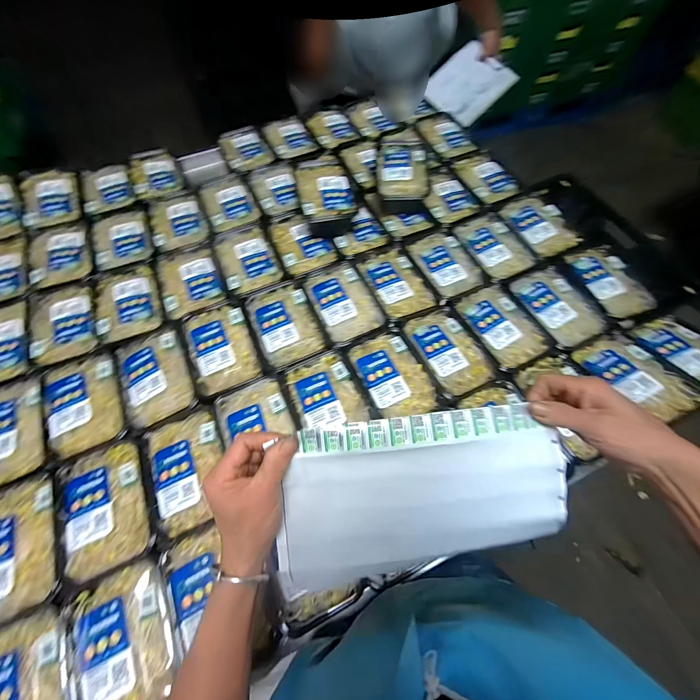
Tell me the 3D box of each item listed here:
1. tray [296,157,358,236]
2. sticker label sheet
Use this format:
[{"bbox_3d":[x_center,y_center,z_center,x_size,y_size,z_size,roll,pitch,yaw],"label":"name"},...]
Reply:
[{"bbox_3d":[-0.056,-0.334,0.709,0.118,0.074,0.172,-11,64,-5],"label":"tray"},{"bbox_3d":[0.067,0.142,0.308,0.270,0.017,0.163,-6,101,-4],"label":"sticker label sheet"}]

